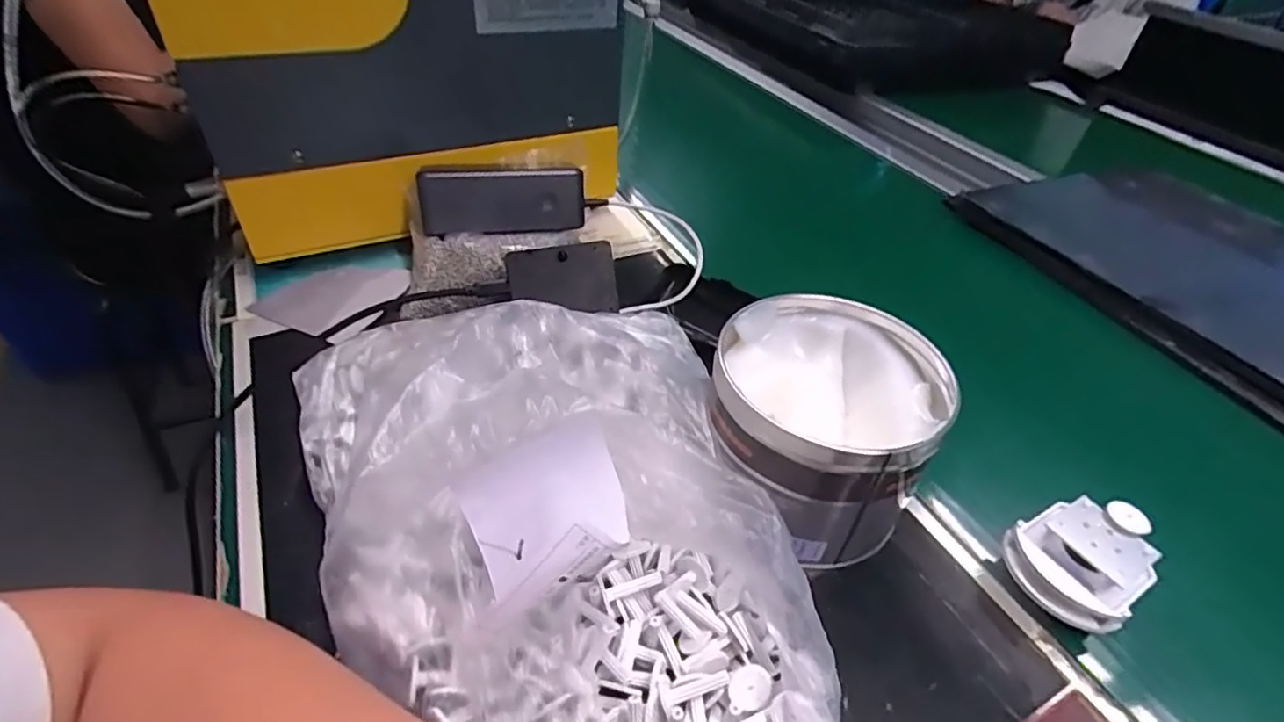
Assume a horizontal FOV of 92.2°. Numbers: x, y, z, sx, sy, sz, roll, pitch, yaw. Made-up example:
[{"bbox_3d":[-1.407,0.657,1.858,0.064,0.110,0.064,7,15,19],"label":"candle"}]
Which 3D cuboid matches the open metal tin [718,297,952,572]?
[{"bbox_3d":[0.099,0.041,0.368,0.121,0.105,0.121,4,41,-3],"label":"open metal tin"}]

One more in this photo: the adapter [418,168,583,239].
[{"bbox_3d":[-0.109,-0.128,0.495,0.129,0.048,0.023,-7,43,-15],"label":"adapter"}]

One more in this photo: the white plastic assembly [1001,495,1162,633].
[{"bbox_3d":[0.247,0.111,0.346,0.059,0.046,0.060,-18,47,-26],"label":"white plastic assembly"}]

